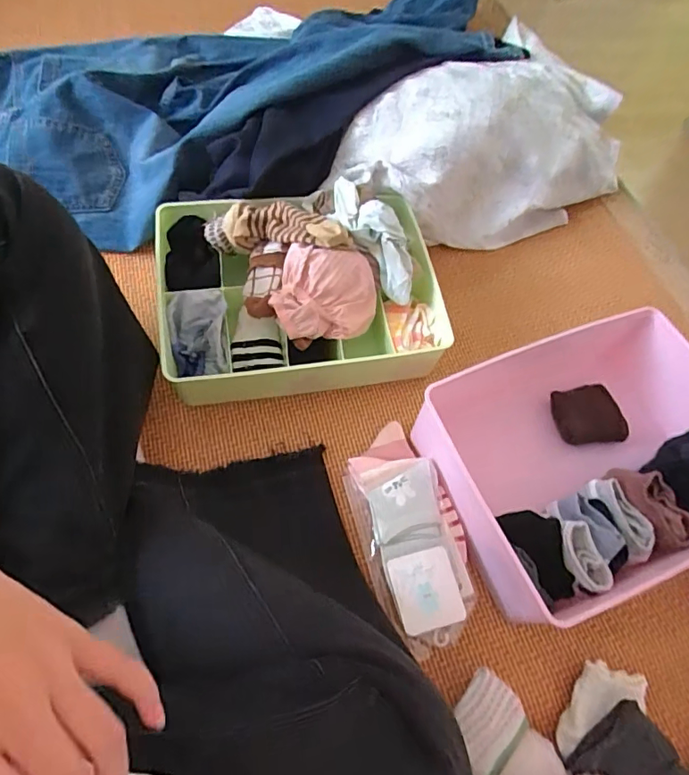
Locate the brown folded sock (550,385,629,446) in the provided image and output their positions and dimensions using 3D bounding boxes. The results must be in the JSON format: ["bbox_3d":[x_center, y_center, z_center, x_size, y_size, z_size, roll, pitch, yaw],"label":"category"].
[{"bbox_3d":[0.290,0.031,0.599,0.082,0.031,0.066,-7,60,-8],"label":"brown folded sock"}]

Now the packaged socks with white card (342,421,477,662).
[{"bbox_3d":[0.063,0.137,0.507,0.101,0.038,0.224,-16,60,-13],"label":"packaged socks with white card"}]

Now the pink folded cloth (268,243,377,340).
[{"bbox_3d":[-0.021,-0.104,0.556,0.115,0.023,0.100,2,93,-22],"label":"pink folded cloth"}]

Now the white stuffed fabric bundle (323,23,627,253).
[{"bbox_3d":[0.210,-0.328,0.718,0.464,0.145,0.251,-37,73,-23],"label":"white stuffed fabric bundle"}]

